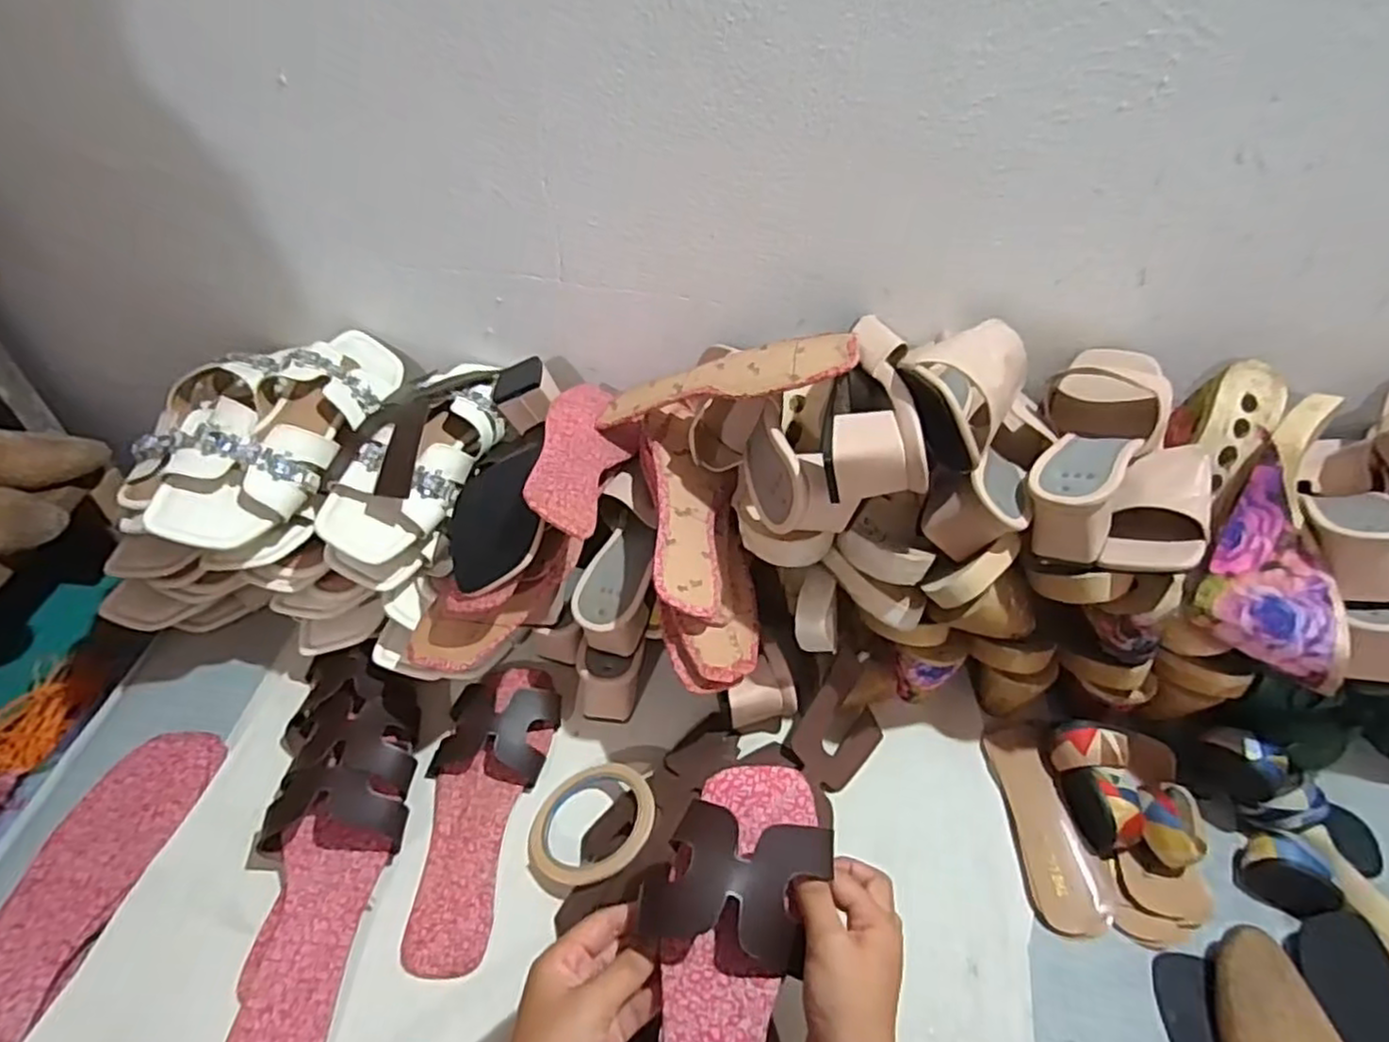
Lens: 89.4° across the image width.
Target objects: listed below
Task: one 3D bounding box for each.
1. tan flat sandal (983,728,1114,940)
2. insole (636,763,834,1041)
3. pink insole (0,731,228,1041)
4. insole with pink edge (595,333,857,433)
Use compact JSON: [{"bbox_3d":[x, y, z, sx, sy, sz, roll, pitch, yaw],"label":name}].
[{"bbox_3d":[0.291,0.253,0.587,0.058,0.009,0.163,1,46,-5],"label":"tan flat sandal"},{"bbox_3d":[0.015,0.251,0.370,0.092,0.027,0.237,9,62,4],"label":"insole"},{"bbox_3d":[-0.435,0.262,0.477,0.079,0.015,0.257,12,47,7],"label":"pink insole"},{"bbox_3d":[0.023,-0.117,0.574,0.233,0.013,0.074,-4,37,37],"label":"insole with pink edge"}]

